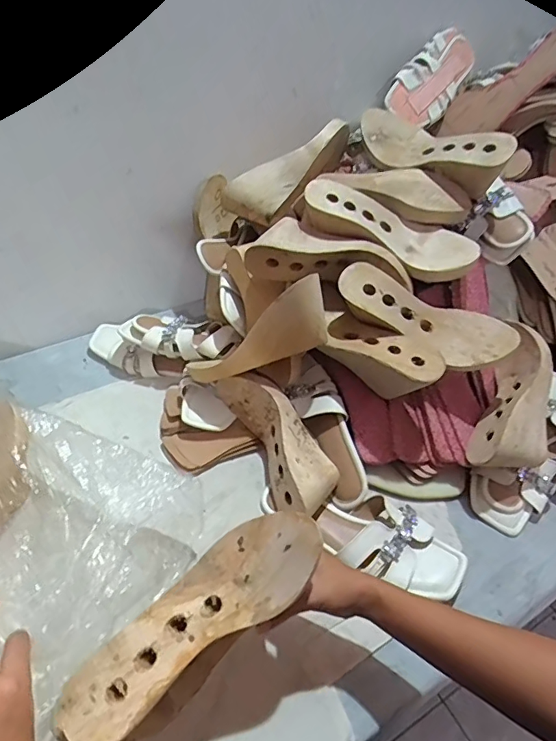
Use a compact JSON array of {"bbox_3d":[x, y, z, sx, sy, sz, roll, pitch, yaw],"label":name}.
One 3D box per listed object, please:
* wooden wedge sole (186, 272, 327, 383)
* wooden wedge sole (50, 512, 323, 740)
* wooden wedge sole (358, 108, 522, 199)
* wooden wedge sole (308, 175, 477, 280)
[{"bbox_3d":[-0.026,-0.037,0.639,0.222,0.073,0.060,-33,40,25],"label":"wooden wedge sole"},{"bbox_3d":[-0.065,0.197,0.391,0.224,0.040,0.077,-35,57,-24],"label":"wooden wedge sole"},{"bbox_3d":[0.206,-0.303,0.677,0.072,0.083,0.223,-24,51,-25],"label":"wooden wedge sole"},{"bbox_3d":[0.146,-0.188,0.653,0.233,0.058,0.071,25,47,0],"label":"wooden wedge sole"}]

